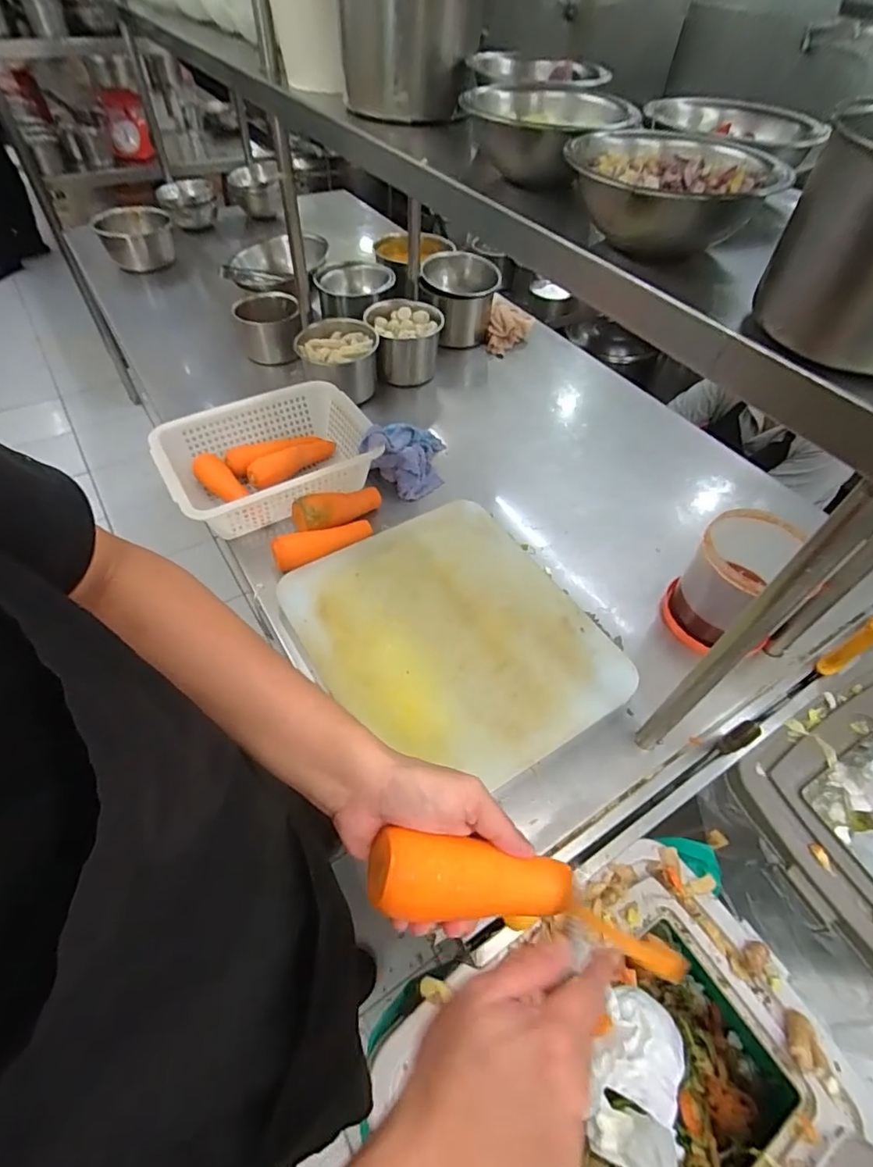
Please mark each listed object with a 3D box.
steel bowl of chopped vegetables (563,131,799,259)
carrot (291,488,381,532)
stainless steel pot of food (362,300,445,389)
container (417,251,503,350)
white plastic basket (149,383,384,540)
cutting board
[{"bbox_3d":[0.169,-0.288,0.398,0.137,0.053,0.141,10,52,5],"label":"steel bowl of chopped vegetables"},{"bbox_3d":[-0.148,-0.115,0.808,0.139,0.045,0.044,-22,57,-19],"label":"carrot"},{"bbox_3d":[-0.064,-0.489,1.079,0.137,0.109,0.139,1,52,-2],"label":"stainless steel pot of food"},{"bbox_3d":[0.048,-0.628,1.181,0.164,0.134,0.176,4,52,0],"label":"container"},{"bbox_3d":[-0.257,-0.192,0.843,0.309,0.094,0.227,-25,58,-21],"label":"white plastic basket"},{"bbox_3d":[0.018,0.069,0.706,0.339,0.041,0.384,-26,58,-21],"label":"cutting board"}]

